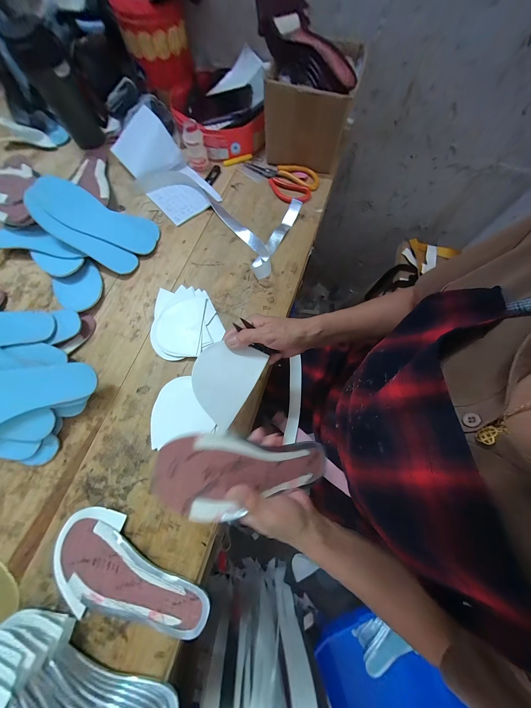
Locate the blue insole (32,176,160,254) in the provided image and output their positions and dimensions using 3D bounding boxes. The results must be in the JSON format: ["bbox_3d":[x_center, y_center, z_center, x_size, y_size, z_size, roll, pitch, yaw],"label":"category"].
[{"bbox_3d":[-0.339,-0.278,0.464,0.214,0.011,0.086,20,72,-18],"label":"blue insole"}]

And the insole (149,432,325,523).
[{"bbox_3d":[-0.011,0.140,0.264,0.217,0.015,0.080,15,70,-31],"label":"insole"}]

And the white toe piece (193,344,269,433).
[{"bbox_3d":[-0.058,0.035,0.318,0.084,0.006,0.115,32,83,-12],"label":"white toe piece"}]

